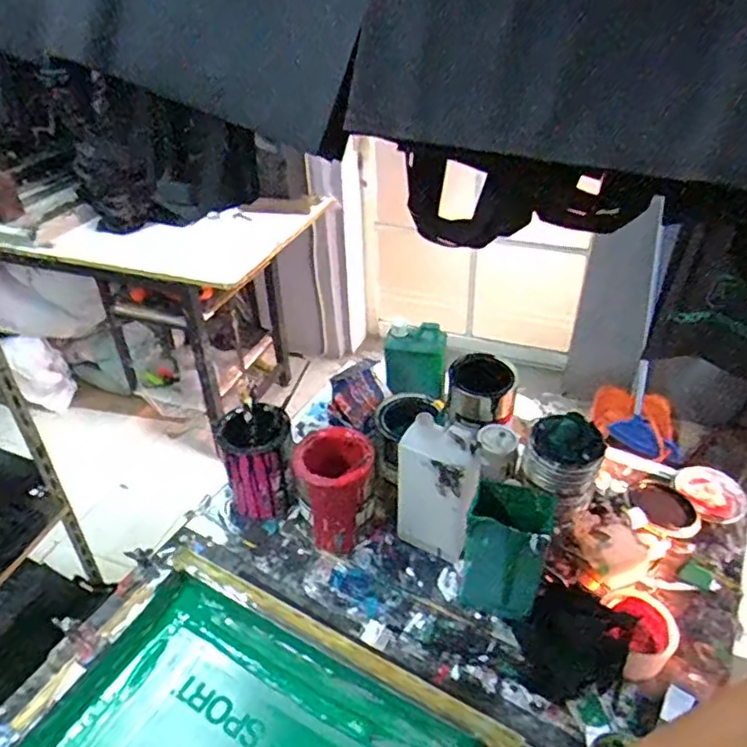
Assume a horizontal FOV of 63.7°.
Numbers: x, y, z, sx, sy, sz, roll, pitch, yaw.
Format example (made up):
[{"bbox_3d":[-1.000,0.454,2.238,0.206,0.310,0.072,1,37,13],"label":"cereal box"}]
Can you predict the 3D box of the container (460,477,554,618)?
[{"bbox_3d":[0.164,0.226,0.750,0.091,0.221,0.076,13,40,18],"label":"container"}]

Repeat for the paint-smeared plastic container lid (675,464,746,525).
[{"bbox_3d":[0.544,0.190,0.961,0.101,0.019,0.102,-1,38,1],"label":"paint-smeared plastic container lid"}]

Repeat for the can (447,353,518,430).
[{"bbox_3d":[0.170,0.025,0.943,0.102,0.075,0.094,-1,38,1],"label":"can"}]

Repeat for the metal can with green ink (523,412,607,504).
[{"bbox_3d":[0.267,0.117,0.850,0.096,0.084,0.089,-1,38,1],"label":"metal can with green ink"}]

